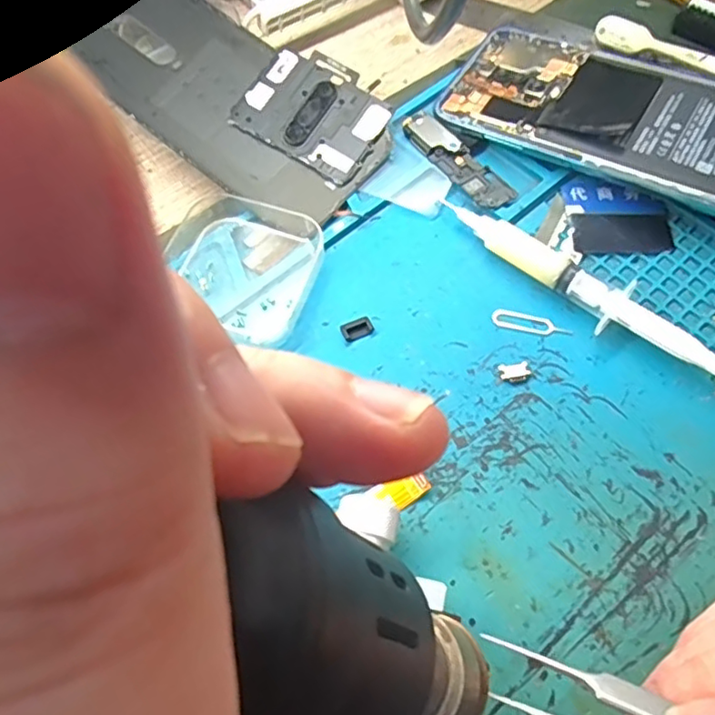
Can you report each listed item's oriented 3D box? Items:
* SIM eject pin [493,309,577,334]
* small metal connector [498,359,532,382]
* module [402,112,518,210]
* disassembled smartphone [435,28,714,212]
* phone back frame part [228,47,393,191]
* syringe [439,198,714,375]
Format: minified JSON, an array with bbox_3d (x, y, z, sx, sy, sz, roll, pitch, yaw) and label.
[{"bbox_3d":[0.073,-0.014,0.258,0.033,0.004,0.008,14,68,9],"label":"SIM eject pin"},{"bbox_3d":[0.063,0.005,0.246,0.012,0.004,0.008,-11,62,-3],"label":"small metal connector"},{"bbox_3d":[0.047,-0.095,0.294,0.018,0.006,0.066,-33,66,-14],"label":"module"},{"bbox_3d":[0.124,-0.117,0.289,0.160,0.008,0.075,27,69,21],"label":"disassembled smartphone"},{"bbox_3d":[-0.020,-0.119,0.297,0.066,0.004,0.054,35,80,7],"label":"phone back frame part"},{"bbox_3d":[0.092,-0.030,0.257,0.135,0.014,0.018,36,69,19],"label":"syringe"}]

